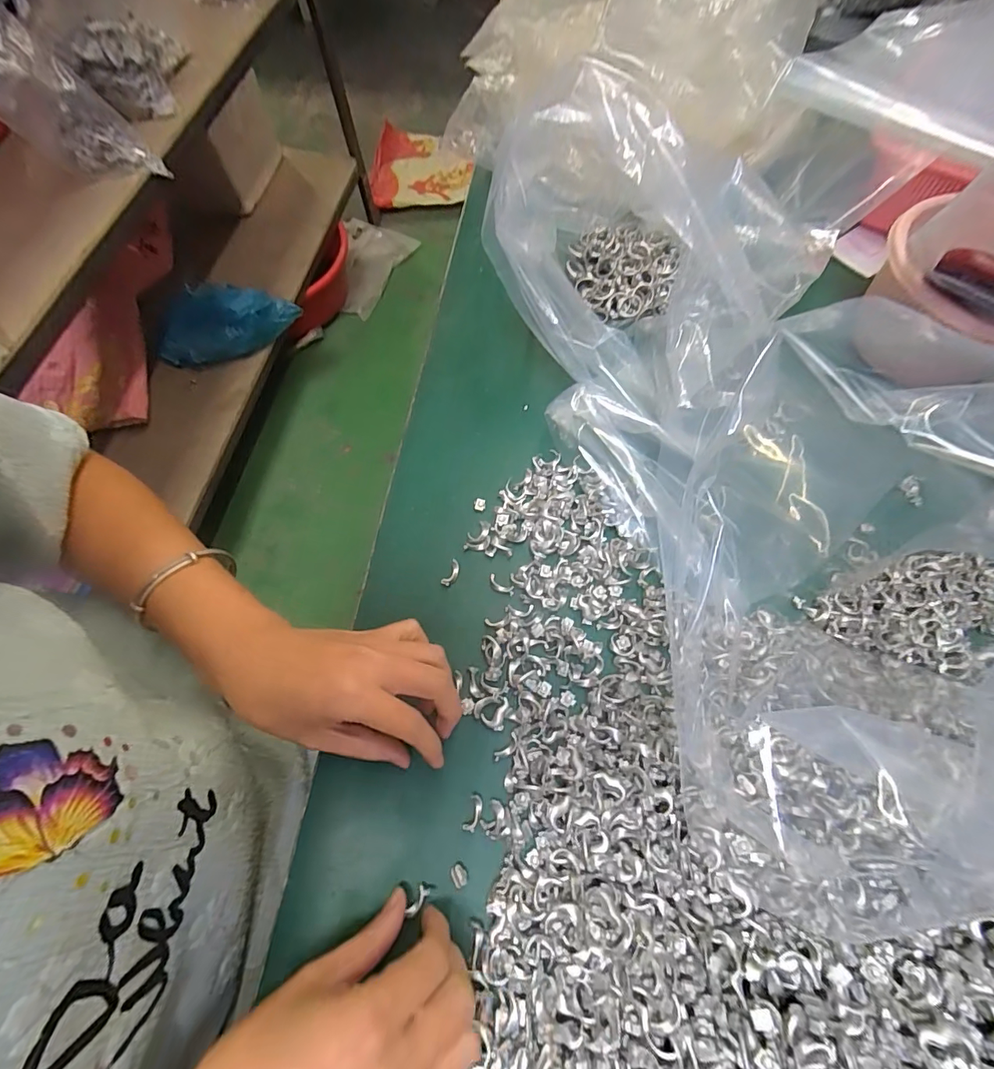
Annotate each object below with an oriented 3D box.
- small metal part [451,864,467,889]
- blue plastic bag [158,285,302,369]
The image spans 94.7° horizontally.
[{"bbox_3d":[-0.021,0.192,0.257,0.008,0.006,0.011,-21,70,-8],"label":"small metal part"},{"bbox_3d":[-0.603,-0.462,1.010,0.320,0.120,0.102,-12,69,-4],"label":"blue plastic bag"}]

